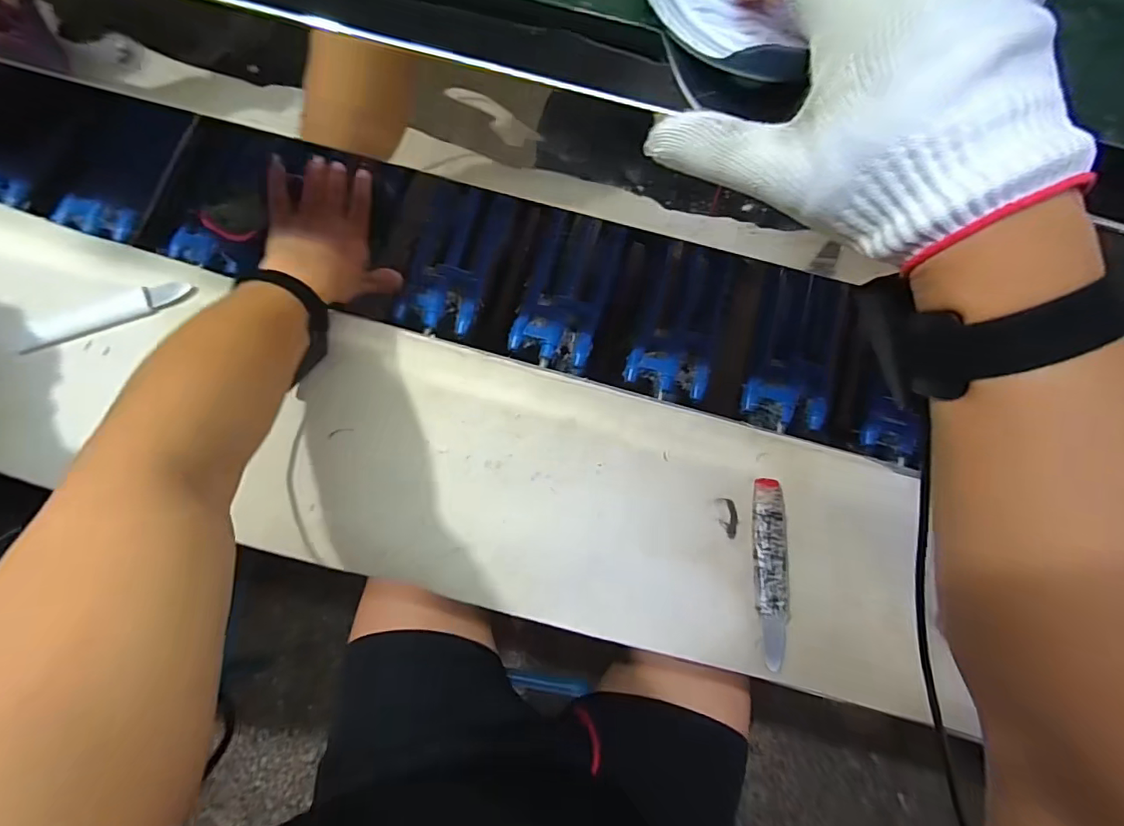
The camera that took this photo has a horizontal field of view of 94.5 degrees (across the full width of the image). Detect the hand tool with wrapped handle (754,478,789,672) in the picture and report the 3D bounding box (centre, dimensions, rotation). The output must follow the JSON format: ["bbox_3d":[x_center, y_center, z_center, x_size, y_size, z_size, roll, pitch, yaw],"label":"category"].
[{"bbox_3d":[0.195,0.147,0.485,0.029,0.016,0.166,2,77,-2],"label":"hand tool with wrapped handle"}]

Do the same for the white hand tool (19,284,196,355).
[{"bbox_3d":[-0.455,-0.099,0.519,0.156,0.012,0.025,-22,79,-8],"label":"white hand tool"}]

